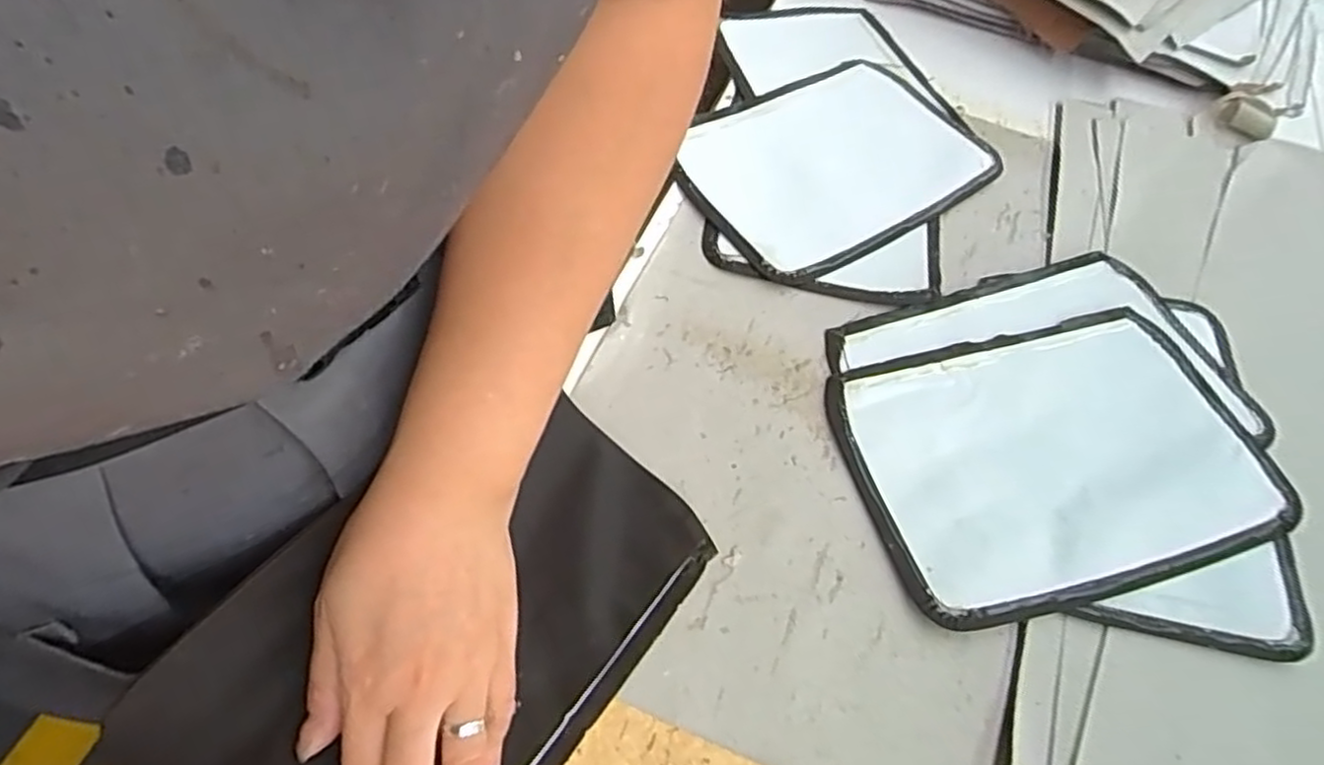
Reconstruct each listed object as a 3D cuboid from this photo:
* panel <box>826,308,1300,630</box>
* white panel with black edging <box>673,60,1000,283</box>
[{"bbox_3d":[0.212,0.038,0.402,0.213,0.013,0.153,-12,58,-12],"label":"panel"},{"bbox_3d":[0.120,-0.157,0.525,0.219,0.009,0.151,-29,63,-21],"label":"white panel with black edging"}]

